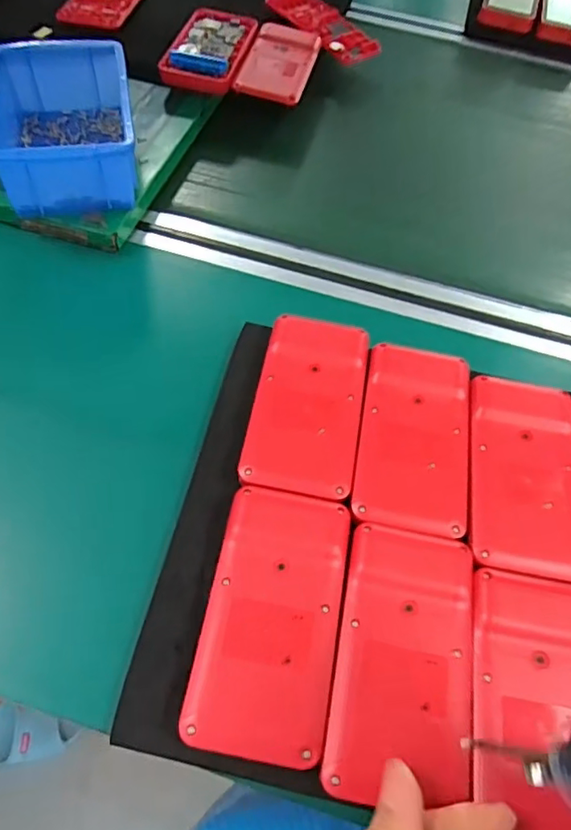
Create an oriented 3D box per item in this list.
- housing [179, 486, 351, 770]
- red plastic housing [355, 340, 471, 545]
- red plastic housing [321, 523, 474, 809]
[{"bbox_3d":[-0.006,0.093,0.262,0.061,0.018,0.117,10,57,1],"label":"housing"},{"bbox_3d":[0.076,0.008,0.319,0.061,0.014,0.118,11,57,2],"label":"red plastic housing"},{"bbox_3d":[0.056,0.109,0.256,0.062,0.015,0.115,12,57,2],"label":"red plastic housing"}]

